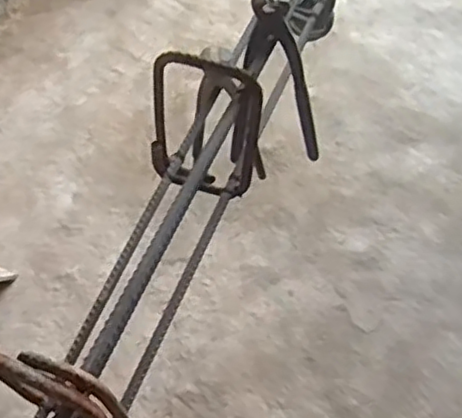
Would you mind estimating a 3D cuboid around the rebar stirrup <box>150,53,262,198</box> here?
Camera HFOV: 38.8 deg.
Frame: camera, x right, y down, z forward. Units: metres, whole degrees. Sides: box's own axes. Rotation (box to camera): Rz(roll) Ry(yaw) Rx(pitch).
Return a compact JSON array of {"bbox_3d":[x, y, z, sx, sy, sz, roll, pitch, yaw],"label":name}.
[{"bbox_3d":[-0.026,-0.068,0.586,0.109,0.150,0.026,14,59,12],"label":"rebar stirrup"}]

